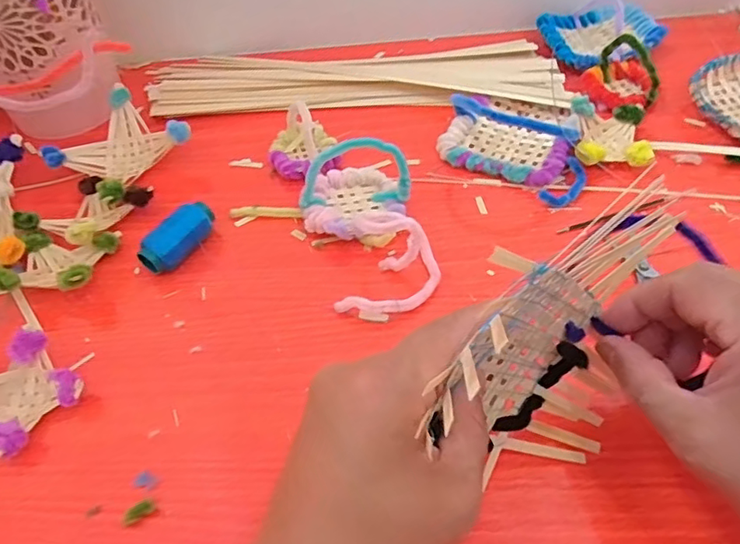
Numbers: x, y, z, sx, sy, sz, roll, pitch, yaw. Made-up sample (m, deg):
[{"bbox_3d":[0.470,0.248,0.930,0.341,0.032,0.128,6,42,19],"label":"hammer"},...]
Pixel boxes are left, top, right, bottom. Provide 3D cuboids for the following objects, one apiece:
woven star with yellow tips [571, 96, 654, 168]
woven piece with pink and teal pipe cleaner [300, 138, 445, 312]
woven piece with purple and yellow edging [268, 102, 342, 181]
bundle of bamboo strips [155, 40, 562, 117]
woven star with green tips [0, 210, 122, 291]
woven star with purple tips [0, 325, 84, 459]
[{"bbox_3d":[0.175,-0.100,0.404,0.051,0.025,0.059,4,53,8],"label":"woven star with yellow tips"},{"bbox_3d":[-0.003,-0.036,0.352,0.071,0.056,0.123,-15,52,-7],"label":"woven piece with pink and teal pipe cleaner"},{"bbox_3d":[-0.053,-0.104,0.421,0.051,0.036,0.062,-12,52,-5],"label":"woven piece with purple and yellow edging"},{"bbox_3d":[-0.018,-0.173,0.486,0.353,0.013,0.100,-1,52,4],"label":"bundle of bamboo strips"},{"bbox_3d":[-0.205,-0.009,0.366,0.063,0.030,0.063,-3,52,2],"label":"woven star with green tips"},{"bbox_3d":[-0.191,0.068,0.304,0.050,0.032,0.054,35,62,28],"label":"woven star with purple tips"}]

